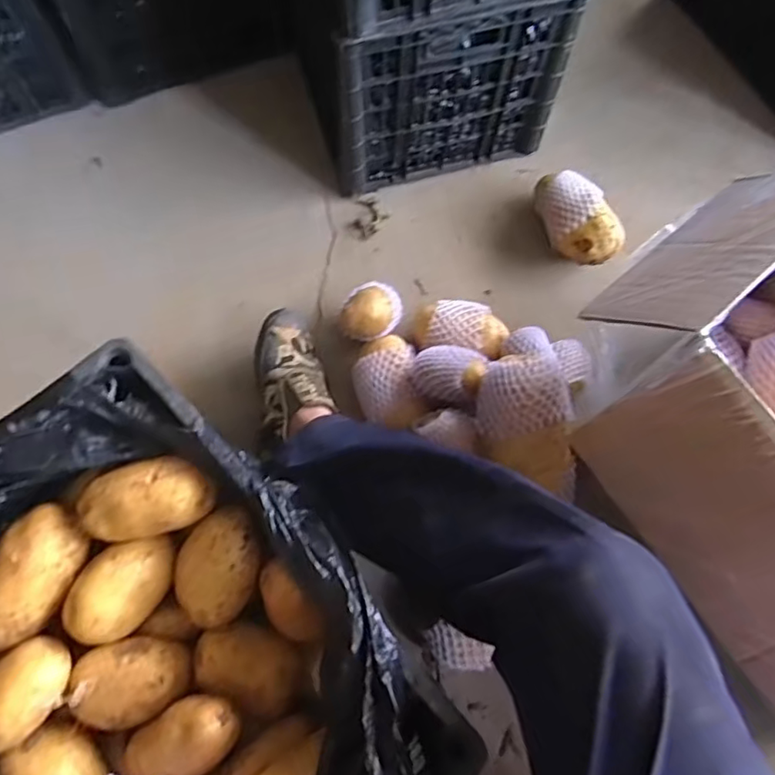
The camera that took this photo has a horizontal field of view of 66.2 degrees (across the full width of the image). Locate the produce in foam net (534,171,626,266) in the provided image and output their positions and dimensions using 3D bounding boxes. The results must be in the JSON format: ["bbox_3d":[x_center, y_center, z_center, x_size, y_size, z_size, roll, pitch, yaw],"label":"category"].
[{"bbox_3d":[0.288,-0.259,0.918,0.086,0.081,0.164,-20,72,-9],"label":"produce in foam net"}]

